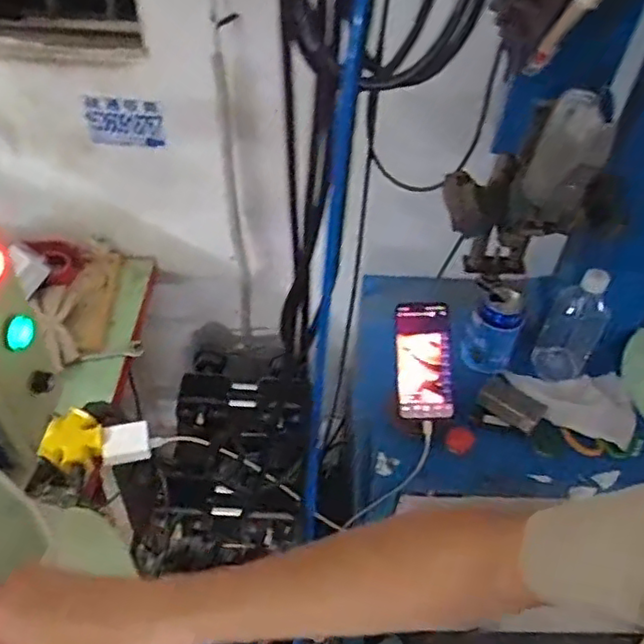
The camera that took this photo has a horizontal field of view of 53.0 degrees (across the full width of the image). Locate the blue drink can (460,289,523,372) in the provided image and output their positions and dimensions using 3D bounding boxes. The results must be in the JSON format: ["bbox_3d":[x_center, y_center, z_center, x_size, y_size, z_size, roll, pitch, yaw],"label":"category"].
[{"bbox_3d":[0.255,0.015,0.963,0.068,0.121,0.060,22,49,17],"label":"blue drink can"}]

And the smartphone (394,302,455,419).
[{"bbox_3d":[0.141,0.052,0.891,0.075,0.016,0.158,0,77,0],"label":"smartphone"}]

